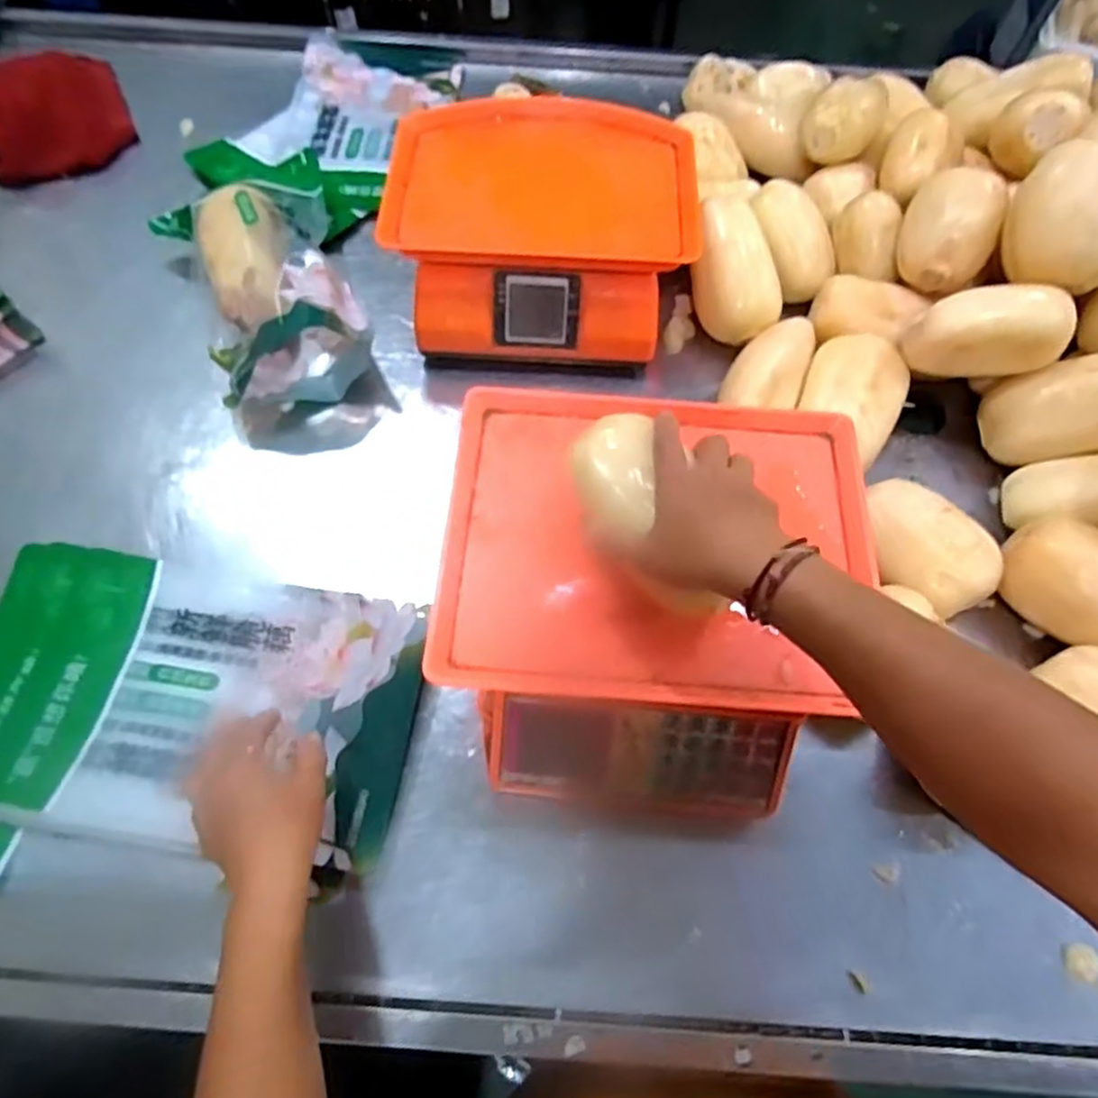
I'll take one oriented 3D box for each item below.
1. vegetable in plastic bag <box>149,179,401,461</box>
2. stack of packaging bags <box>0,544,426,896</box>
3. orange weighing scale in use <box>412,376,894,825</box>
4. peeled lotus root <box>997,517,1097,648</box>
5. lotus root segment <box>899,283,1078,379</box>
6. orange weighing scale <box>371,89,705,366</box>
[{"bbox_3d":[-0.272,-0.241,0.692,0.162,0.093,0.290,-20,65,-11],"label":"vegetable in plastic bag"},{"bbox_3d":[-0.277,0.131,0.526,0.333,0.025,0.239,9,63,3],"label":"stack of packaging bags"},{"bbox_3d":[0.075,0.038,0.541,0.298,0.119,0.288,4,63,1],"label":"orange weighing scale in use"},{"bbox_3d":[0.433,0.036,0.565,0.132,0.060,0.068,41,69,17],"label":"peeled lotus root"},{"bbox_3d":[0.388,-0.189,0.616,0.126,0.061,0.061,-1,63,-2],"label":"lotus root segment"},{"bbox_3d":[-0.006,-0.320,0.718,0.286,0.130,0.259,3,63,0],"label":"orange weighing scale"}]

